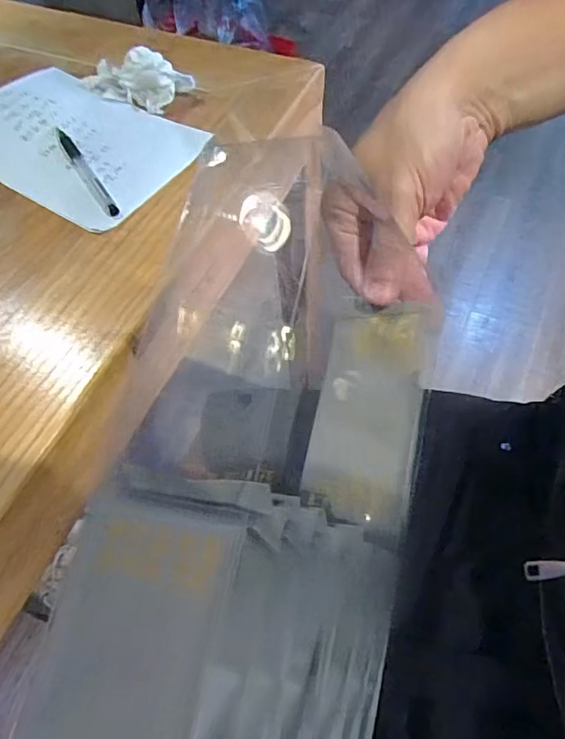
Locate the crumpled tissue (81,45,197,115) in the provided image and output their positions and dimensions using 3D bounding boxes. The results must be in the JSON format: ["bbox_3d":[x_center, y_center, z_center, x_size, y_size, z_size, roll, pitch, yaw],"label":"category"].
[{"bbox_3d":[-0.147,-0.286,0.521,0.110,0.038,0.044,17,60,13],"label":"crumpled tissue"}]

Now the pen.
[{"bbox_3d":[-0.172,-0.174,0.465,0.011,0.013,0.128,-29,61,-16],"label":"pen"}]

